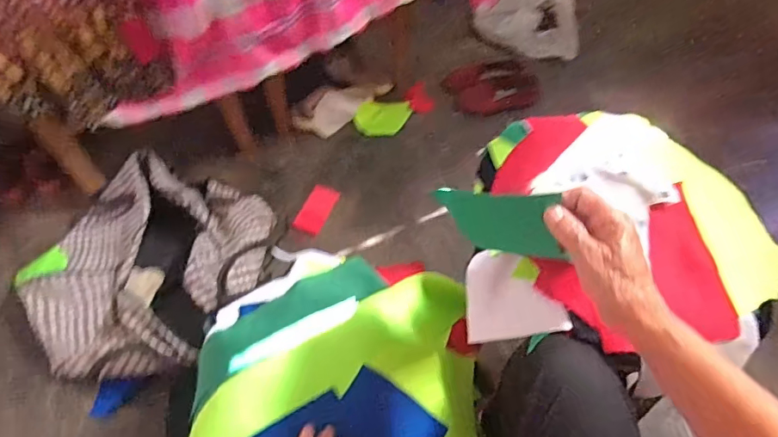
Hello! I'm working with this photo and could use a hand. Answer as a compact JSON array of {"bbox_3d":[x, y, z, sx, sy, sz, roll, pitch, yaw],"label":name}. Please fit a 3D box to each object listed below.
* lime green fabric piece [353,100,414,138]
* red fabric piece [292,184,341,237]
[{"bbox_3d":[-0.011,-0.290,1.382,0.172,0.059,0.089,-19,58,-12],"label":"lime green fabric piece"},{"bbox_3d":[-0.176,-0.023,1.194,0.062,0.007,0.161,22,49,1],"label":"red fabric piece"}]

